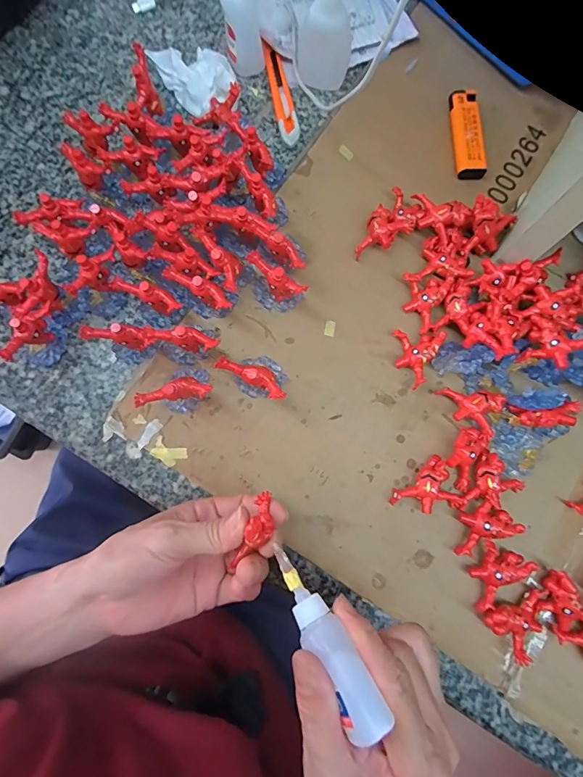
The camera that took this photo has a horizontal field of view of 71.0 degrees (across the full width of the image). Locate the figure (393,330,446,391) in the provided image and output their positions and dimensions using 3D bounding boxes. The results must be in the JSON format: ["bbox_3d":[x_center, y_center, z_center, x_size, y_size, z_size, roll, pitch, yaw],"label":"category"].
[{"bbox_3d":[0.097,-0.022,0.317,0.035,0.015,0.044,7,80,3],"label":"figure"}]

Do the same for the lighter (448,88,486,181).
[{"bbox_3d":[0.153,-0.223,0.358,0.025,0.010,0.081,-3,79,1],"label":"lighter"}]

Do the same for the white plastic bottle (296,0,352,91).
[{"bbox_3d":[0.029,-0.303,0.343,0.041,0.081,0.030,15,80,4],"label":"white plastic bottle"}]

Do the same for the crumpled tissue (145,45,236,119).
[{"bbox_3d":[-0.085,-0.282,0.366,0.058,0.025,0.067,-27,80,-4],"label":"crumpled tissue"}]

